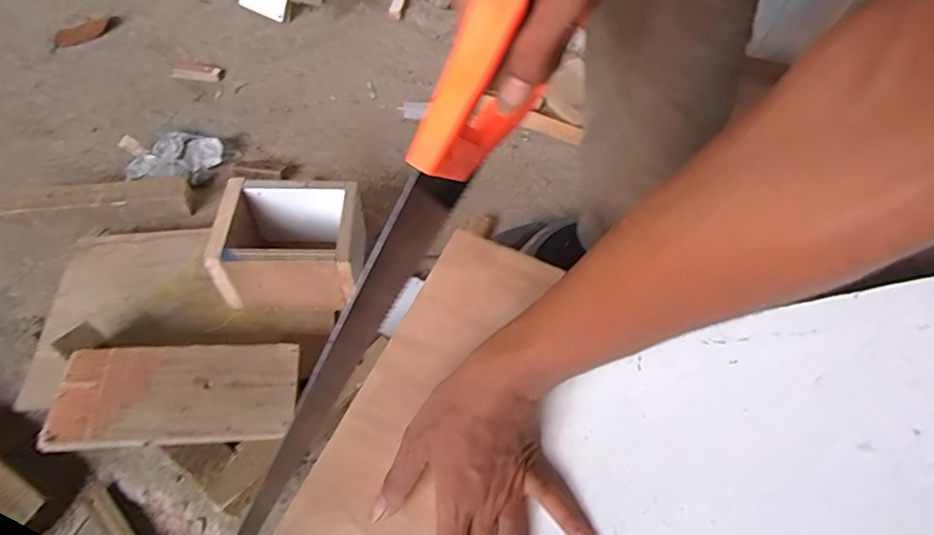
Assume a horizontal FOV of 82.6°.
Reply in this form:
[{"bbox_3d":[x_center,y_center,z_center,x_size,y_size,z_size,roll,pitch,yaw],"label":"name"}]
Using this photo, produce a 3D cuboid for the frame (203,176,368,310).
[{"bbox_3d":[-0.214,-0.029,0.655,0.158,0.096,0.124,1,53,-5],"label":"frame"}]

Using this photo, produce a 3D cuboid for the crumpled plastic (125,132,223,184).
[{"bbox_3d":[-0.467,-0.176,0.853,0.138,0.024,0.099,-7,54,-11],"label":"crumpled plastic"}]

